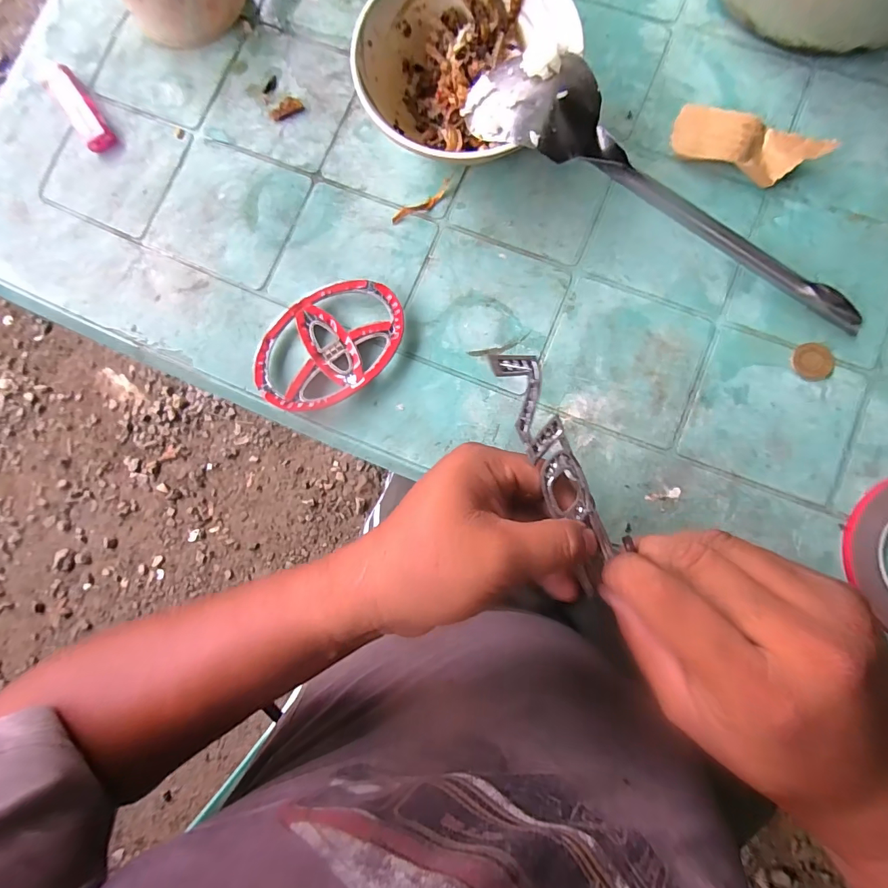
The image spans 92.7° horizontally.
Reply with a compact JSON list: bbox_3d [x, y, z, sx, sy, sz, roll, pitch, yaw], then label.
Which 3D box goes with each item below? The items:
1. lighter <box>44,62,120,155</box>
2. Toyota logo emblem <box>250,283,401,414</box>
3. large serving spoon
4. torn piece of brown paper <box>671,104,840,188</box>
[{"bbox_3d":[-0.291,-0.267,0.339,0.023,0.013,0.075,-35,83,0],"label":"lighter"},{"bbox_3d":[-0.084,-0.073,0.311,0.115,0.013,0.078,-30,83,0],"label":"Toyota logo emblem"},{"bbox_3d":[0.154,-0.168,0.288,0.298,0.035,0.063,29,86,-7],"label":"large serving spoon"},{"bbox_3d":[0.217,-0.214,0.304,0.101,0.014,0.043,25,86,6],"label":"torn piece of brown paper"}]

